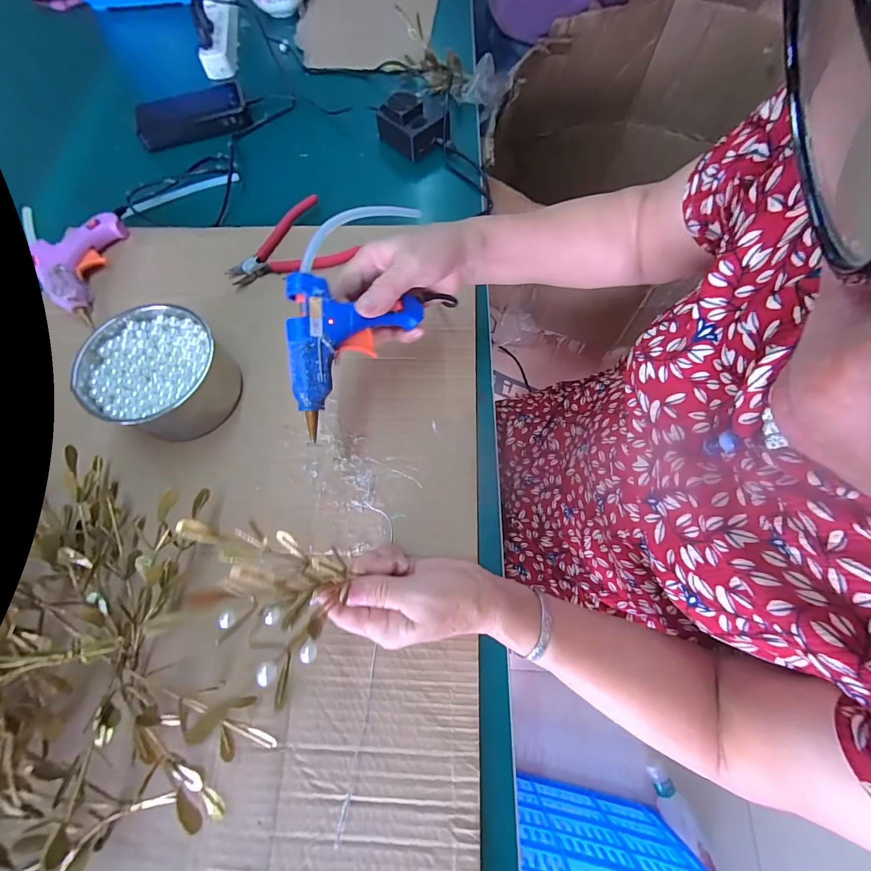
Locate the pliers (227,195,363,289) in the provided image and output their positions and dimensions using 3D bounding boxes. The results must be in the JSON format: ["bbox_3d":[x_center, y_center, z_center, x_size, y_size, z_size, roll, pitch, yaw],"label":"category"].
[{"bbox_3d":[-0.178,-0.219,0.440,0.138,0.017,0.109,-34,75,-10],"label":"pliers"}]

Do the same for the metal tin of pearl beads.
[{"bbox_3d":[-0.267,-0.060,0.360,0.118,0.058,0.114,0,71,0],"label":"metal tin of pearl beads"}]

